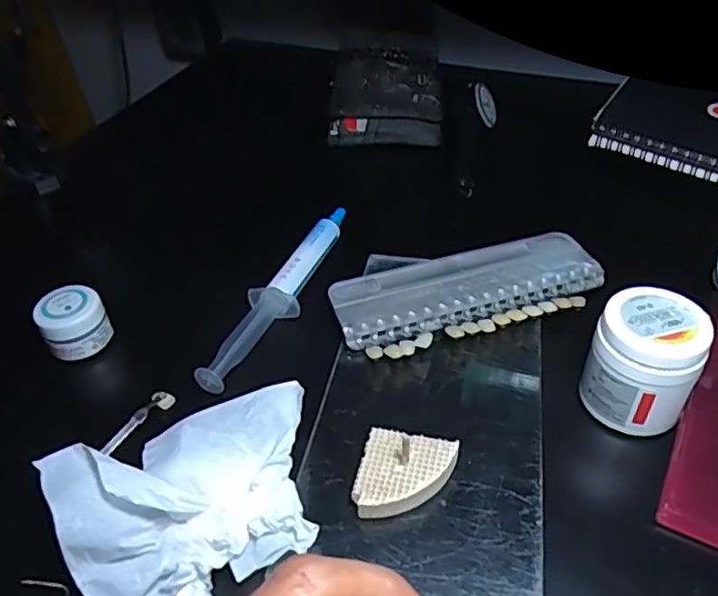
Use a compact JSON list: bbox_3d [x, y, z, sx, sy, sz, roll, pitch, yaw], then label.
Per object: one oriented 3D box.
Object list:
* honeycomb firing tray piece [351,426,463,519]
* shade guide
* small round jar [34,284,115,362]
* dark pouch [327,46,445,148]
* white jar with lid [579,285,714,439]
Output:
[{"bbox_3d":[0.019,0.073,0.253,0.037,0.010,0.038,8,44,15],"label":"honeycomb firing tray piece"},{"bbox_3d":[0.060,-0.004,0.337,0.146,0.010,0.063,-16,43,-11],"label":"shade guide"},{"bbox_3d":[-0.148,0.013,0.322,0.031,0.028,0.028,-23,44,-18],"label":"small round jar"},{"bbox_3d":[0.022,-0.158,0.479,0.085,0.021,0.077,4,80,-2],"label":"dark pouch"},{"bbox_3d":[0.125,0.029,0.270,0.042,0.049,0.041,-3,42,3],"label":"white jar with lid"}]

